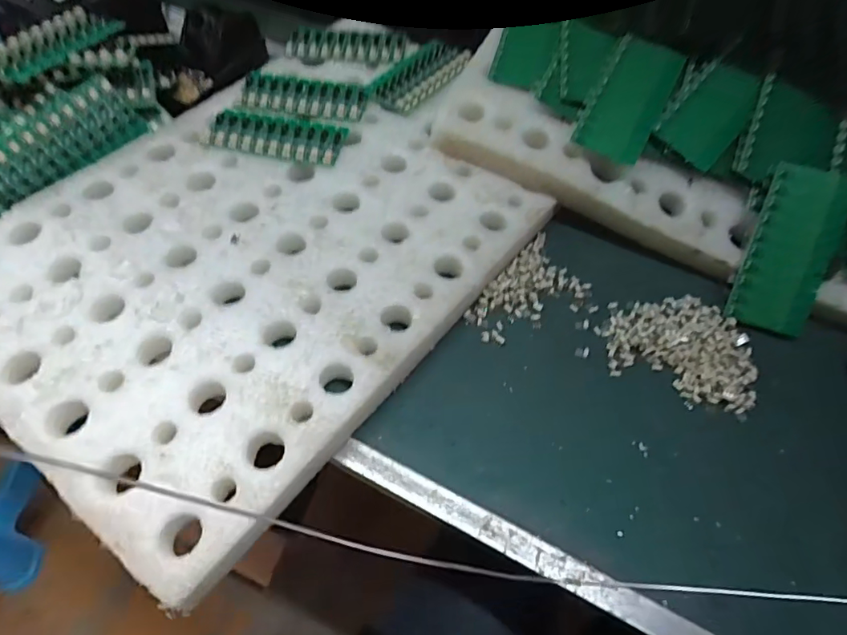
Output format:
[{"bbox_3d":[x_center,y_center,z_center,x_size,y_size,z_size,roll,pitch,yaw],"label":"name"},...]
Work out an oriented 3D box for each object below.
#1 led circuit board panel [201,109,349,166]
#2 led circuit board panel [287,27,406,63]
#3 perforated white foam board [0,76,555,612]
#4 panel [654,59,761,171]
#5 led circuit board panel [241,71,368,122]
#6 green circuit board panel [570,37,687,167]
[{"bbox_3d":[-0.151,-0.187,0.523,0.138,0.008,0.060,11,57,5],"label":"led circuit board panel"},{"bbox_3d":[-0.089,-0.322,0.608,0.133,0.008,0.053,5,57,1],"label":"led circuit board panel"},{"bbox_3d":[-0.154,-0.062,0.452,0.367,0.024,0.431,34,63,16],"label":"perforated white foam board"},{"bbox_3d":[0.265,-0.190,0.472,0.062,0.011,0.105,40,83,21],"label":"panel"},{"bbox_3d":[-0.130,-0.244,0.559,0.134,0.007,0.062,8,57,3],"label":"led circuit board panel"},{"bbox_3d":[0.194,-0.208,0.483,0.066,0.011,0.136,25,76,12],"label":"green circuit board panel"}]

